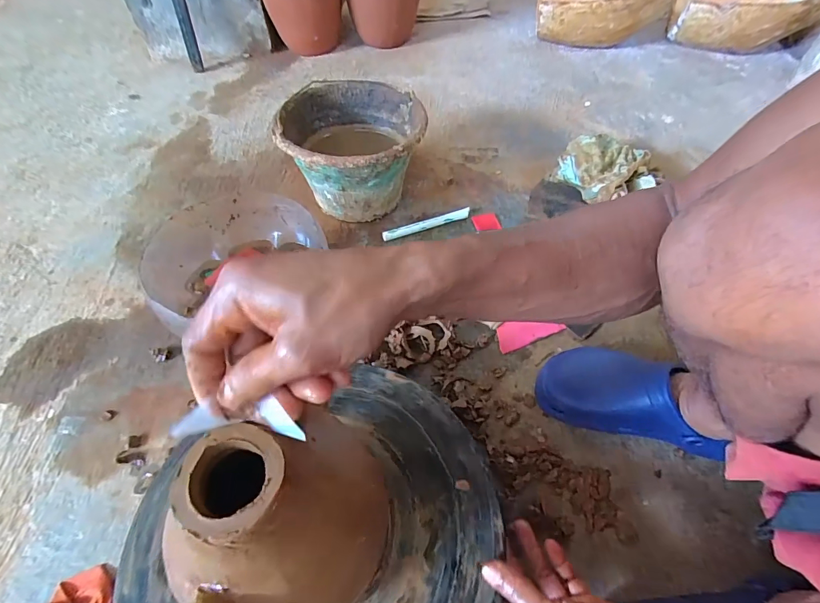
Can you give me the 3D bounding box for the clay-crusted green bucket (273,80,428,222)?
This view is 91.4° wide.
[{"bbox_3d":[-0.105,-0.262,0.747,0.250,0.179,0.243,0,53,1],"label":"clay-crusted green bucket"}]

